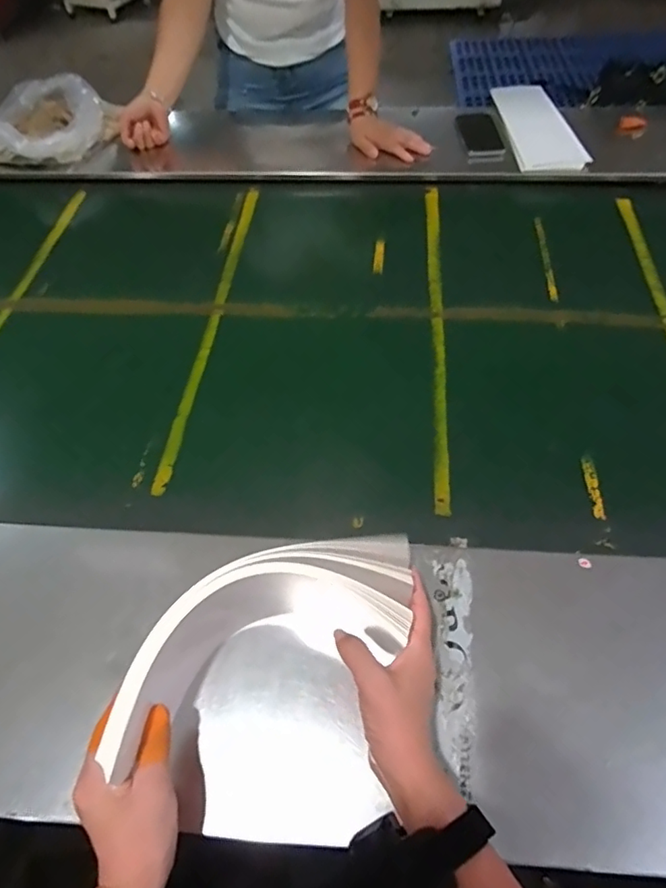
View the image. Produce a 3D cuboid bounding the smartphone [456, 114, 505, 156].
[{"bbox_3d":[0.292,-0.621,1.075,0.071,0.005,0.149,-9,59,3],"label":"smartphone"}]

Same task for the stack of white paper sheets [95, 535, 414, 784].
[{"bbox_3d":[-0.053,0.168,0.471,0.264,0.125,0.101,-26,55,-9],"label":"stack of white paper sheets"}]

